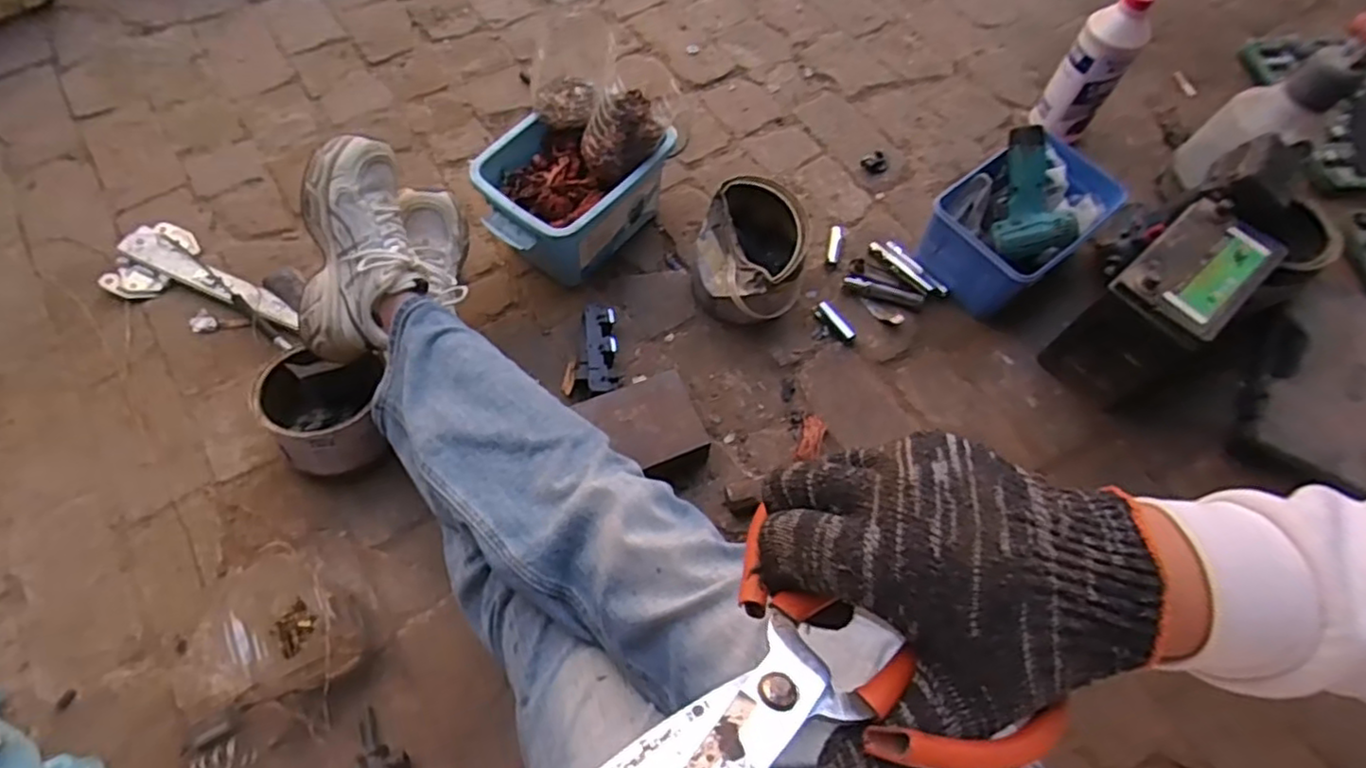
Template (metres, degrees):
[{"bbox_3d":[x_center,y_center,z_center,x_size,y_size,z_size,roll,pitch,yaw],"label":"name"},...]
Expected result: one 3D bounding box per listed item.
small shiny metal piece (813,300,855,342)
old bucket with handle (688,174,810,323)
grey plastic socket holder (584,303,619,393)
[{"bbox_3d":[0.219,-0.091,0.968,0.019,0.018,0.074,-34,71,-17],"label":"small shiny metal piece"},{"bbox_3d":[0.099,-0.190,0.935,0.151,0.142,0.169,18,66,5],"label":"old bucket with handle"},{"bbox_3d":[-0.114,-0.043,0.932,0.047,0.051,0.131,-6,66,-6],"label":"grey plastic socket holder"}]

